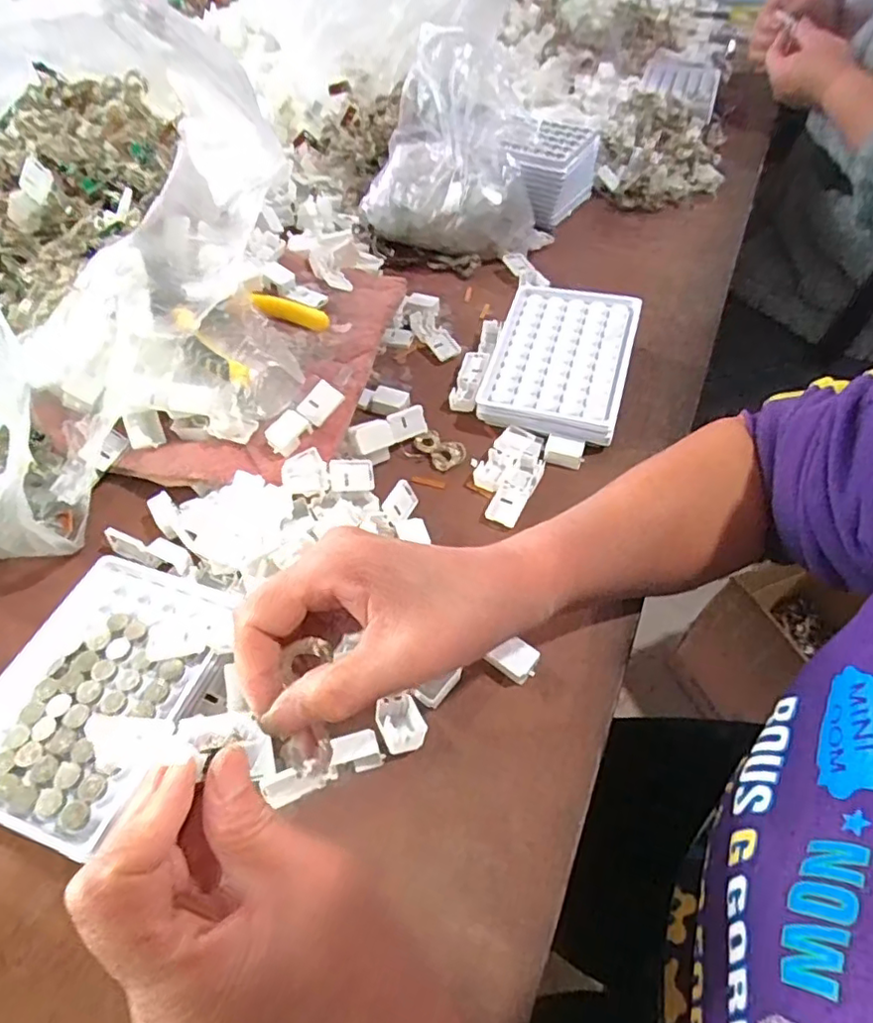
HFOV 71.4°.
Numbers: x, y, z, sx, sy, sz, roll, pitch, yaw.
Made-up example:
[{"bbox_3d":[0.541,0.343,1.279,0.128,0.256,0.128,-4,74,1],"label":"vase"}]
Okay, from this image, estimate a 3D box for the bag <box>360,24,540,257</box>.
[{"bbox_3d":[0.011,-0.307,0.530,0.153,0.151,0.088,2,53,2],"label":"bag"}]

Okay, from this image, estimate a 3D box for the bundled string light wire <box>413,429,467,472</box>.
[{"bbox_3d":[0.003,-0.044,0.419,0.023,0.008,0.034,-33,59,-22],"label":"bundled string light wire"}]

